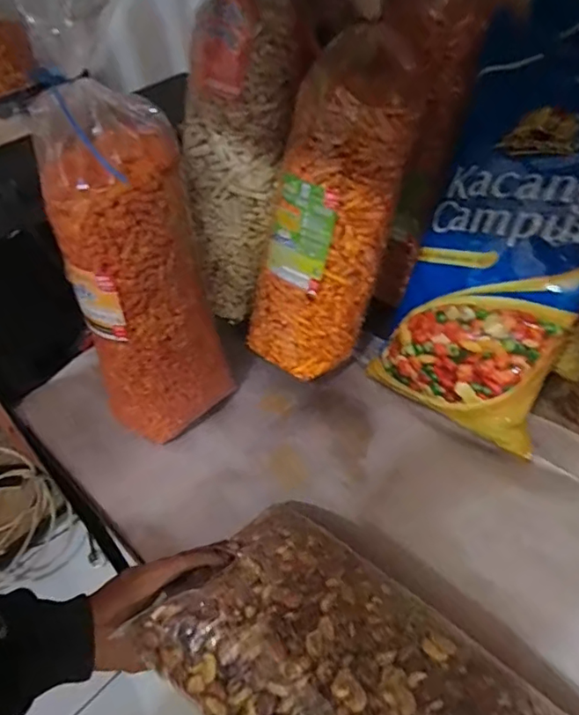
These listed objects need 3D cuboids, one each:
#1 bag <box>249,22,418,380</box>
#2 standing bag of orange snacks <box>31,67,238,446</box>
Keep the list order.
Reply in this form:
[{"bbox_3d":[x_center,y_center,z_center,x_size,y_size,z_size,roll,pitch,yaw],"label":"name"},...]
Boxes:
[{"bbox_3d":[0.049,-0.161,0.673,0.102,0.392,0.112,-12,38,-40],"label":"bag"},{"bbox_3d":[-0.174,-0.089,0.646,0.146,0.397,0.142,-24,46,-17],"label":"standing bag of orange snacks"}]

